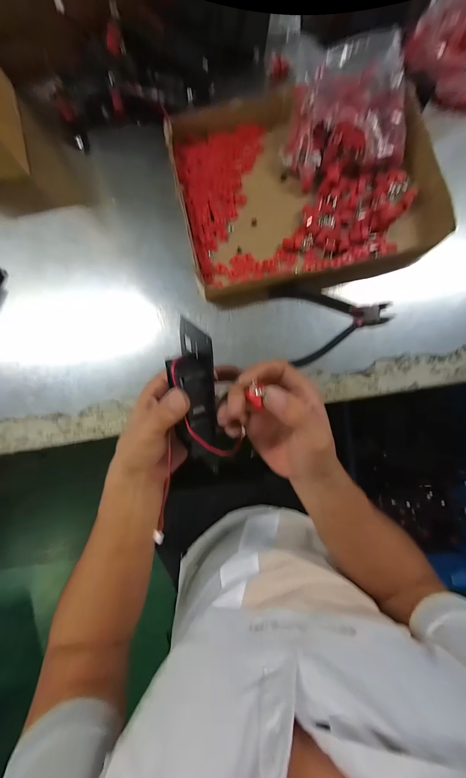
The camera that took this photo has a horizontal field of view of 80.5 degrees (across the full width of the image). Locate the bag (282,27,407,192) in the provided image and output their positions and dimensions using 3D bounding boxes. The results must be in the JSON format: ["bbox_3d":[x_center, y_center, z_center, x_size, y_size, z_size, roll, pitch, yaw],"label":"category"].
[{"bbox_3d":[0.128,-0.330,0.324,0.137,0.048,0.139,-15,84,-1],"label":"bag"}]

